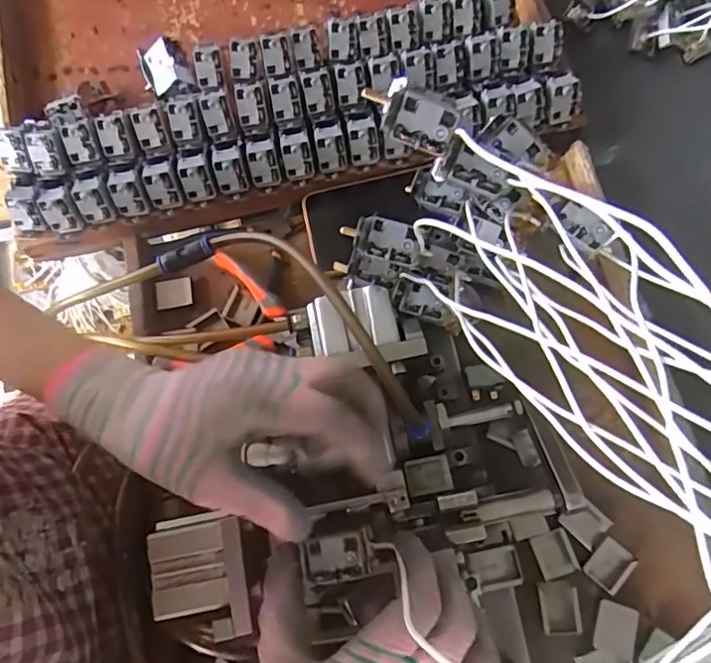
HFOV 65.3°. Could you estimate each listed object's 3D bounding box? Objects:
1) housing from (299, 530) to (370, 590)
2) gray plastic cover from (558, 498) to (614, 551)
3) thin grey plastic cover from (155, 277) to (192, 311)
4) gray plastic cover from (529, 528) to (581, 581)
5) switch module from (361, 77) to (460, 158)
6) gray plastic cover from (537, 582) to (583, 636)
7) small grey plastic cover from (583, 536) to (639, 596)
[{"bbox_3d":[-0.010,0.121,0.296,0.037,0.011,0.024,-11,75,-1],"label":"housing"},{"bbox_3d":[0.166,0.138,0.404,0.028,0.010,0.029,-42,78,-9],"label":"gray plastic cover"},{"bbox_3d":[-0.155,-0.033,0.472,0.032,0.005,0.025,-13,74,2],"label":"thin grey plastic cover"},{"bbox_3d":[0.143,0.161,0.400,0.027,0.006,0.031,-20,75,-4],"label":"gray plastic cover"},{"bbox_3d":[0.029,-0.110,0.280,0.048,0.019,0.027,26,121,-7],"label":"switch module"},{"bbox_3d":[0.143,0.194,0.387,0.026,0.008,0.032,-2,75,1],"label":"gray plastic cover"},{"bbox_3d":[0.180,0.165,0.392,0.027,0.005,0.033,41,80,11],"label":"small grey plastic cover"}]

